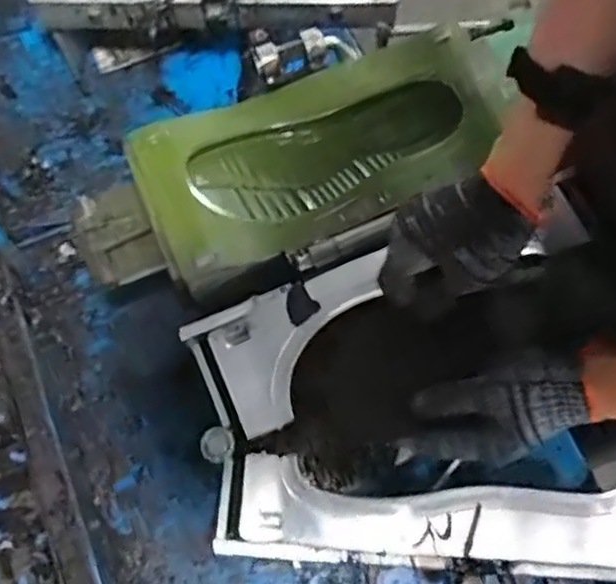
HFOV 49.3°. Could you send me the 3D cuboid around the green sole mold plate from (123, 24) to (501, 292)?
[{"bbox_3d":[0.013,-0.133,0.650,0.336,0.045,0.162,-23,72,-5],"label":"green sole mold plate"}]

